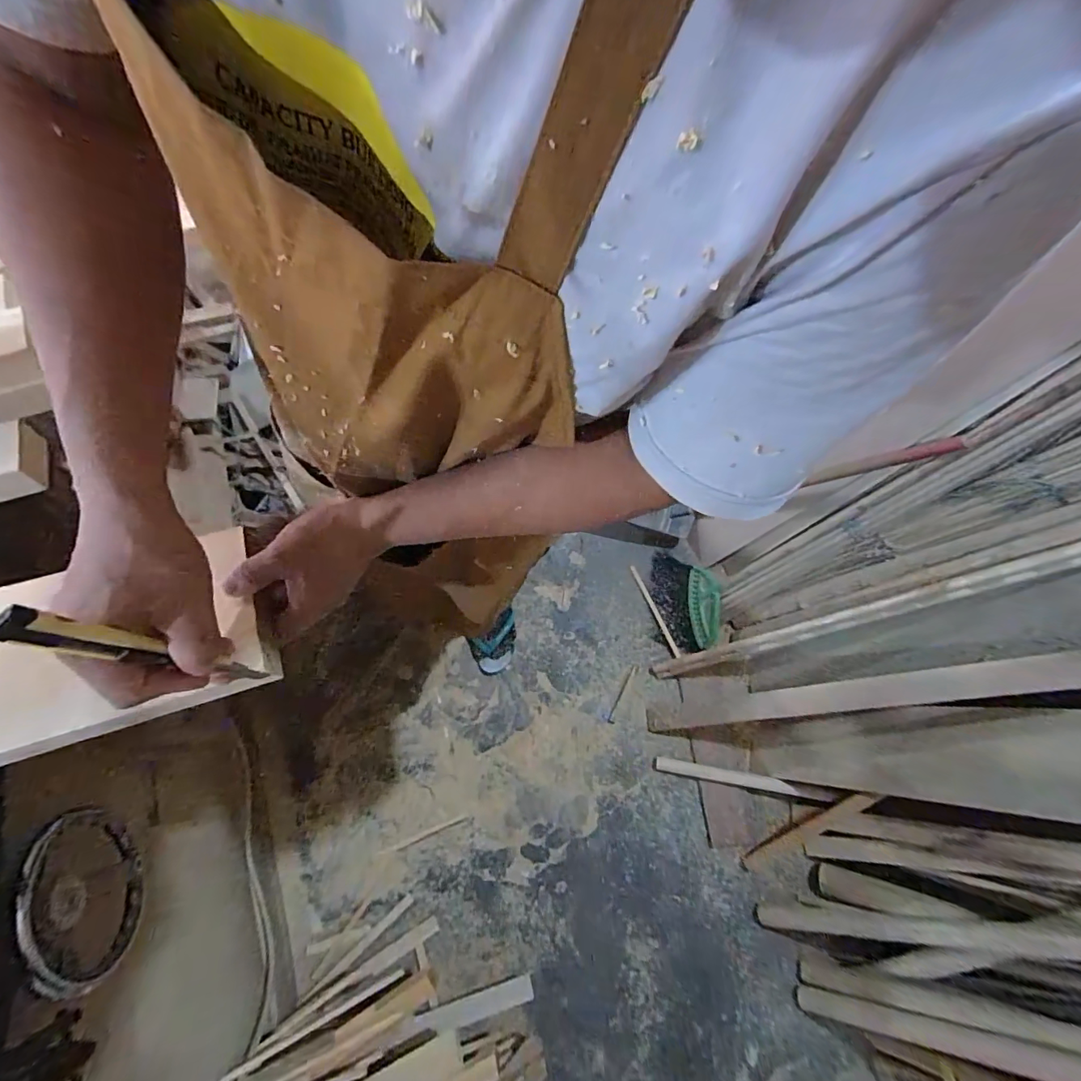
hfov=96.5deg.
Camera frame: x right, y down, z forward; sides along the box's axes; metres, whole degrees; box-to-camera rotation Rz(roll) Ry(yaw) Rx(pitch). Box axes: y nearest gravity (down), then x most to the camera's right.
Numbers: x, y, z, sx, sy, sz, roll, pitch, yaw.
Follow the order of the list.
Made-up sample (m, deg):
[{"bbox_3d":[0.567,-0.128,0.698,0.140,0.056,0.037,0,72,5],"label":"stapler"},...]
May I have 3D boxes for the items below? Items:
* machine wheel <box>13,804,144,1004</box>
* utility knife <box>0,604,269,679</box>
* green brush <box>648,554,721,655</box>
[{"bbox_3d":[-0.472,0.369,0.502,0.022,0.152,0.160,-17,68,-12],"label":"machine wheel"},{"bbox_3d":[-0.230,0.070,0.295,0.020,0.163,0.014,-8,65,11],"label":"utility knife"},{"bbox_3d":[0.379,0.147,1.282,0.148,0.119,0.278,0,65,0],"label":"green brush"}]

